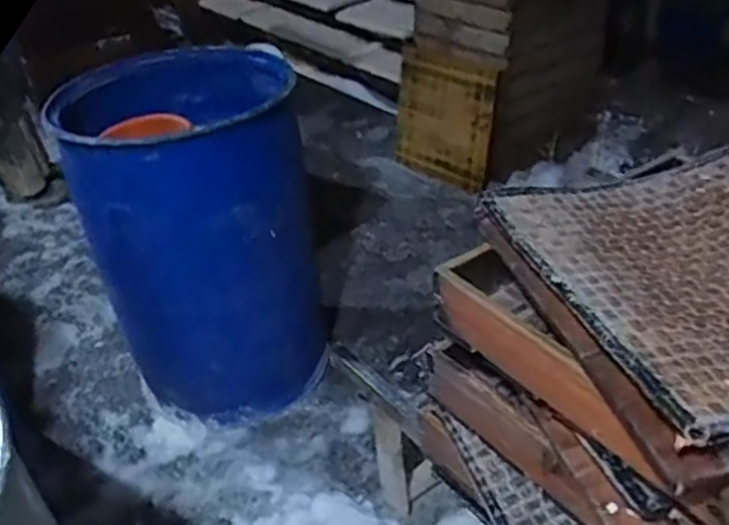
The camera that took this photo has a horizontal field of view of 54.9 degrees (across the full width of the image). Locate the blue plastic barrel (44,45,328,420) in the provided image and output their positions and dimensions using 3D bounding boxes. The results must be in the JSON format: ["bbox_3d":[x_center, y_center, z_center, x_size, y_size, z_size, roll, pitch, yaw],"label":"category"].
[{"bbox_3d":[-0.428,-0.076,1.866,0.516,0.848,0.572,-18,38,-16],"label":"blue plastic barrel"}]

